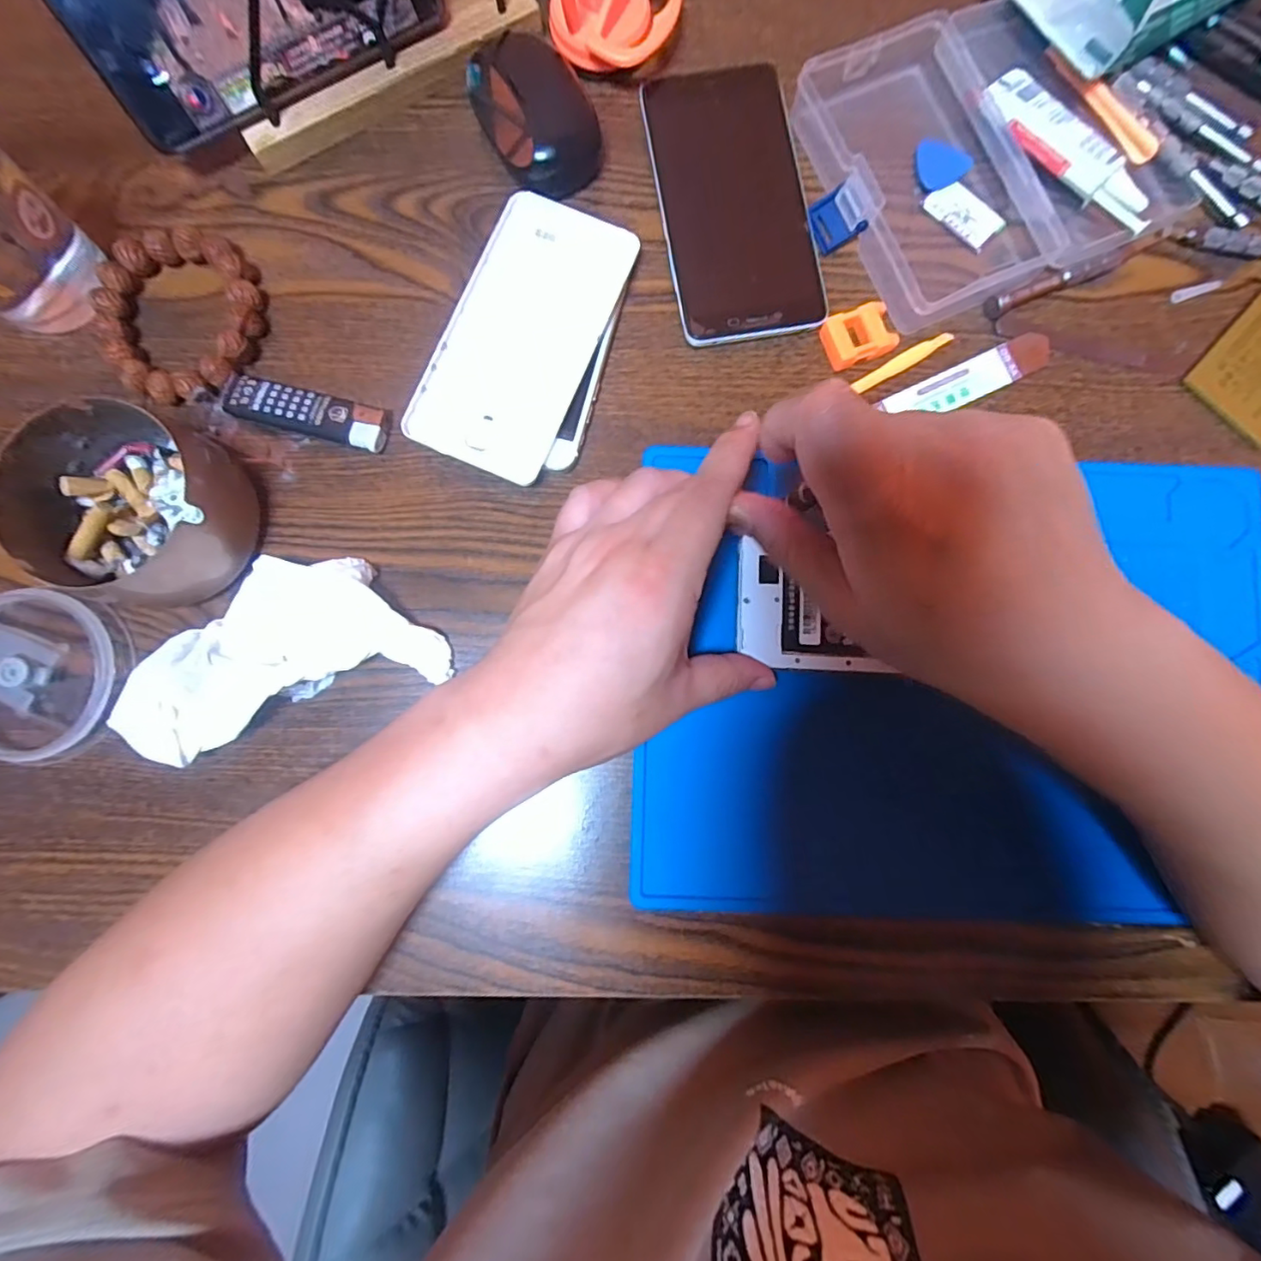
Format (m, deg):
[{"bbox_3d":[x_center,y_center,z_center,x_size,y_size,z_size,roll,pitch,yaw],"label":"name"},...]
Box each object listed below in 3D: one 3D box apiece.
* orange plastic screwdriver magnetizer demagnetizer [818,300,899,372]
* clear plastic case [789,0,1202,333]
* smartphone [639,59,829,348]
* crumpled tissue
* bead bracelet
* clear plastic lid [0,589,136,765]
[{"bbox_3d":[0.119,-0.154,0.294,0.034,0.011,0.027,-19,85,-3],"label":"orange plastic screwdriver magnetizer demagnetizer"},{"bbox_3d":[0.191,-0.259,0.299,0.184,0.022,0.150,-23,86,-3],"label":"clear plastic case"},{"bbox_3d":[0.054,-0.229,0.303,0.076,0.009,0.152,-10,85,-2],"label":"smartphone"},{"bbox_3d":[-0.168,0.007,0.271,0.141,0.023,0.076,-19,85,-3],"label":"crumpled tissue"},{"bbox_3d":[-0.228,-0.162,0.287,0.079,0.016,0.088,-30,86,-3],"label":"bead bracelet"},{"bbox_3d":[-0.283,0.020,0.269,0.078,0.021,0.082,0,85,-1],"label":"clear plastic lid"}]

